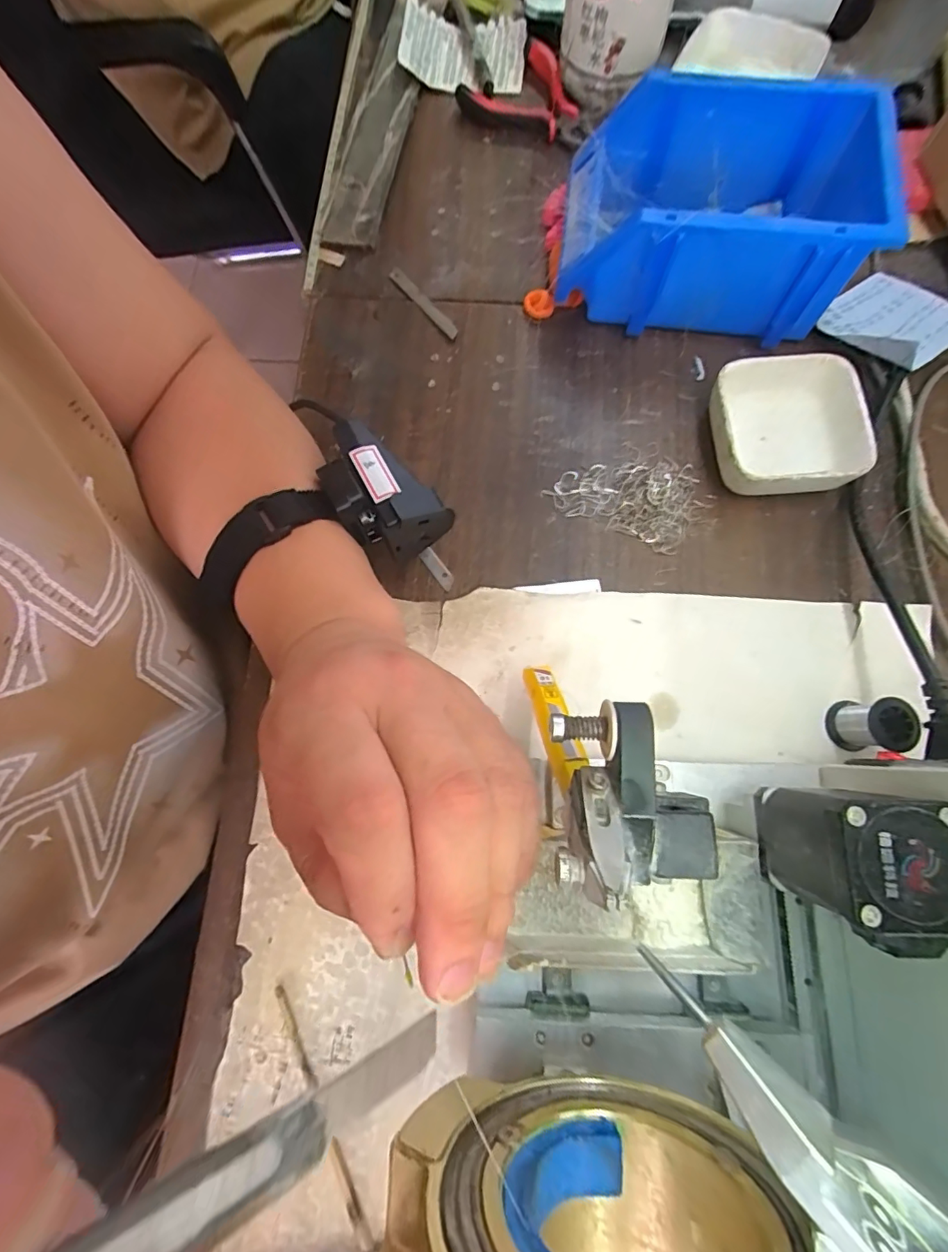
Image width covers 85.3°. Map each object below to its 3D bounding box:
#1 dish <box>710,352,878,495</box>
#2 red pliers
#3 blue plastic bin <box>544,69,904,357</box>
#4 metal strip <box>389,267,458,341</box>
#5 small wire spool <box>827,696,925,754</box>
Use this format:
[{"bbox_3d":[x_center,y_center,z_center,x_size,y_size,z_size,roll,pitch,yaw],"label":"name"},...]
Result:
[{"bbox_3d":[0.193,-0.123,0.318,0.088,0.033,0.085,-4,75,0],"label":"dish"},{"bbox_3d":[0.047,-0.405,0.403,0.080,0.026,0.115,-31,77,-6],"label":"red pliers"},{"bbox_3d":[0.161,-0.267,0.333,0.203,0.082,0.131,5,76,3],"label":"blue plastic bin"},{"bbox_3d":[-0.036,-0.232,0.368,0.010,0.004,0.075,-38,78,-8],"label":"metal strip"},{"bbox_3d":[0.211,0.053,0.273,0.026,0.032,0.027,0,75,1],"label":"small wire spool"}]

